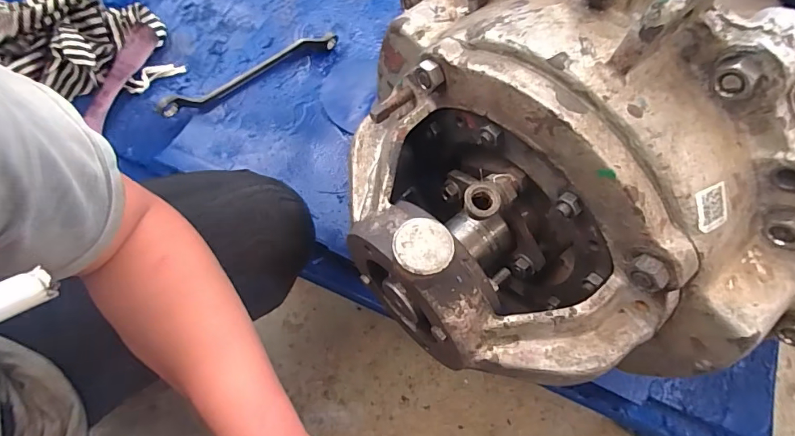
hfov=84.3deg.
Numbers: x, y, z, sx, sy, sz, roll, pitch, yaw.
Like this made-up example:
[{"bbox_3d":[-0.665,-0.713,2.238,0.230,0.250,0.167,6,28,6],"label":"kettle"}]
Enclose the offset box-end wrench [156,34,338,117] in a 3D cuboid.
[{"bbox_3d":[-0.253,-0.251,0.760,0.322,0.025,0.033,-29,72,-14],"label":"offset box-end wrench"}]

